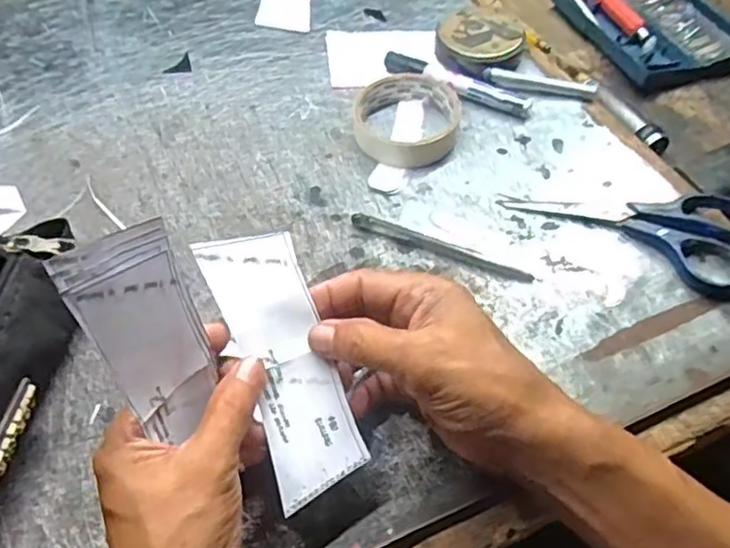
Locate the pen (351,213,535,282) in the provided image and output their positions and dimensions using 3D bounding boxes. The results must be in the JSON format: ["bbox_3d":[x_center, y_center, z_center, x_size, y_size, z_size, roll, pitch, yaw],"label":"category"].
[{"bbox_3d":[0.052,-0.018,0.449,0.129,0.008,0.012,21,56,12],"label":"pen"}]

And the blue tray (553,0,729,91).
[{"bbox_3d":[0.277,-0.252,0.643,0.135,0.021,0.173,-19,60,-14],"label":"blue tray"}]

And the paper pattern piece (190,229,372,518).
[{"bbox_3d":[-0.041,0.045,0.334,0.047,0.006,0.134,-19,87,-17],"label":"paper pattern piece"}]

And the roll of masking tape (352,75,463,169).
[{"bbox_3d":[0.034,-0.125,0.520,0.084,0.022,0.083,1,54,-2],"label":"roll of masking tape"}]

